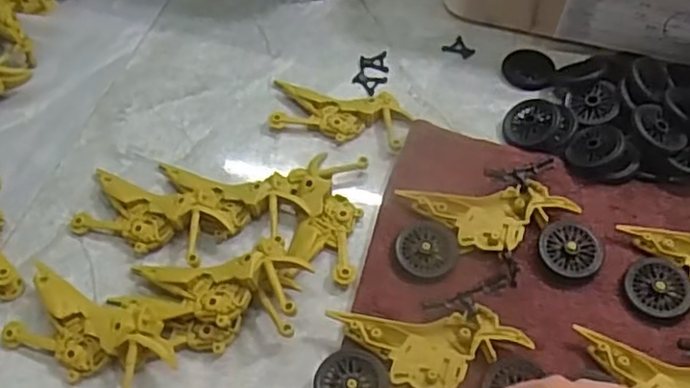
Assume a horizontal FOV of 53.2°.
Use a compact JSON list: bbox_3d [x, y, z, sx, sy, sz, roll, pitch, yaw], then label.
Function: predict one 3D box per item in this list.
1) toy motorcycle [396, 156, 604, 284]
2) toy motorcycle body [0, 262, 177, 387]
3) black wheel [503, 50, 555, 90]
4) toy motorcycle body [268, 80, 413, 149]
[{"bbox_3d":[0.087,0.022,0.411,0.111,0.016,0.073,-9,53,-6],"label":"toy motorcycle"},{"bbox_3d":[-0.138,0.076,0.371,0.097,0.023,0.045,22,56,16],"label":"toy motorcycle body"},{"bbox_3d":[0.137,-0.093,0.513,0.036,0.006,0.042,1,53,1],"label":"black wheel"},{"bbox_3d":[-0.005,-0.056,0.481,0.095,0.011,0.044,10,53,8],"label":"toy motorcycle body"}]

